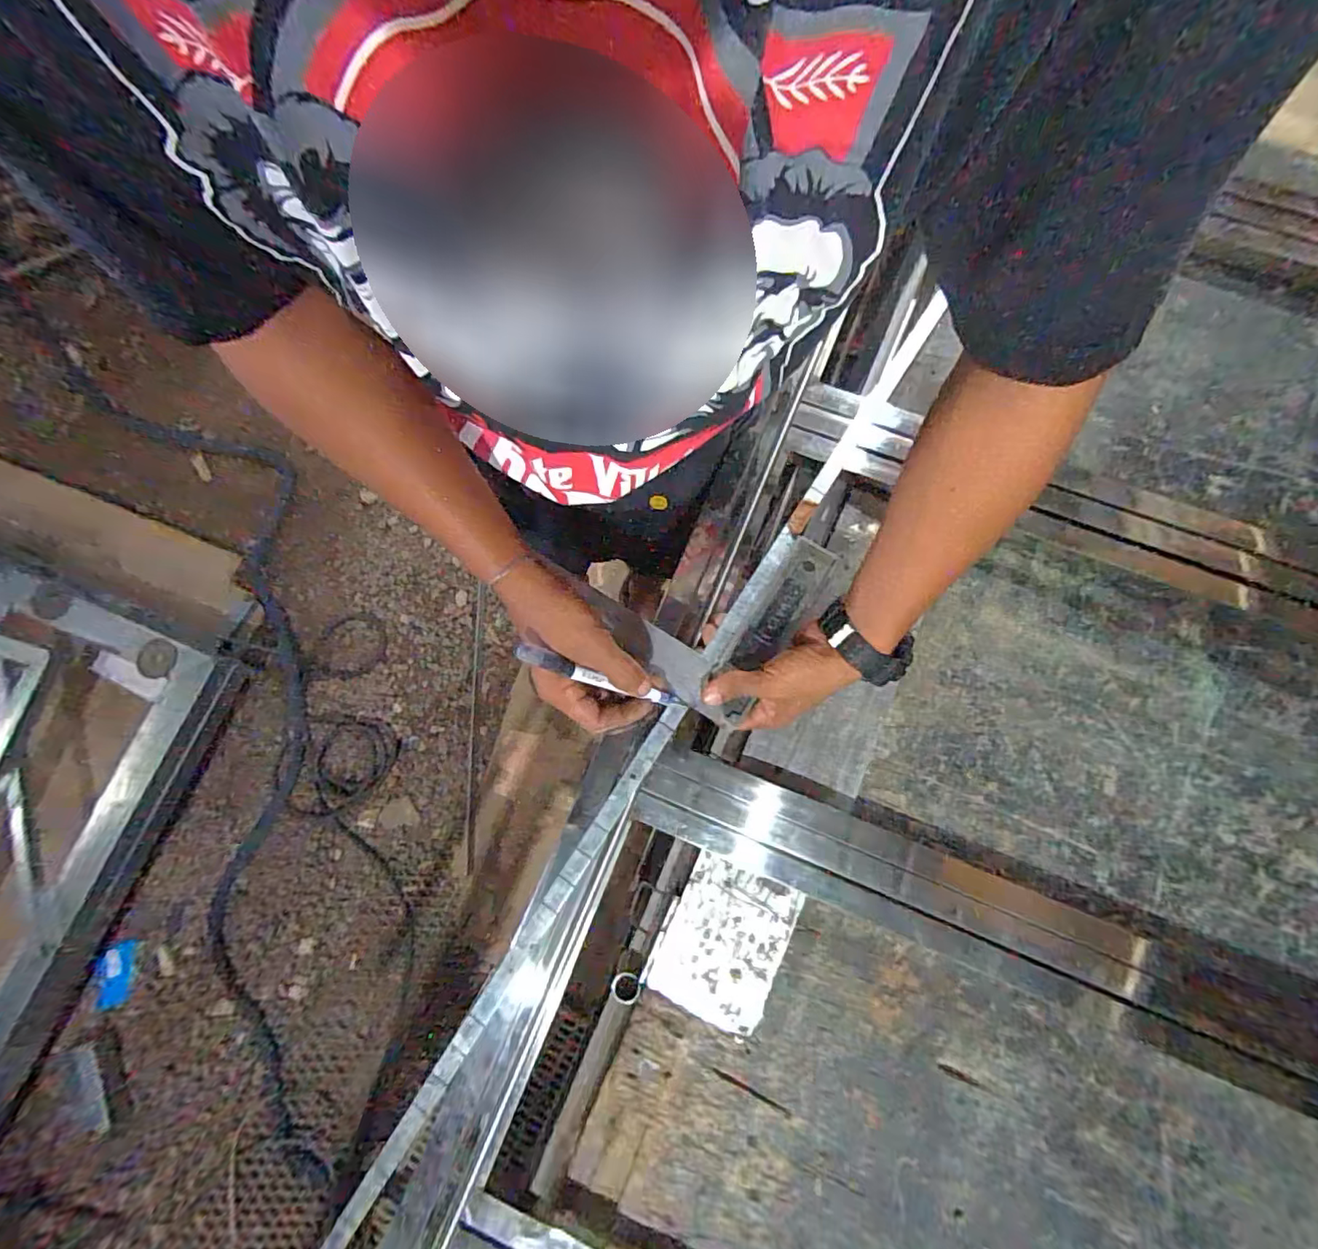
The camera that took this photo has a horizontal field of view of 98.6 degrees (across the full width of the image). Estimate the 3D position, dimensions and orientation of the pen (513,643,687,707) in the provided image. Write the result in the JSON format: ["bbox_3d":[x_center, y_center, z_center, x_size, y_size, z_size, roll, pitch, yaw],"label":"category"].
[{"bbox_3d":[-0.038,0.045,0.445,0.164,0.018,0.014,23,78,-38],"label":"pen"}]

